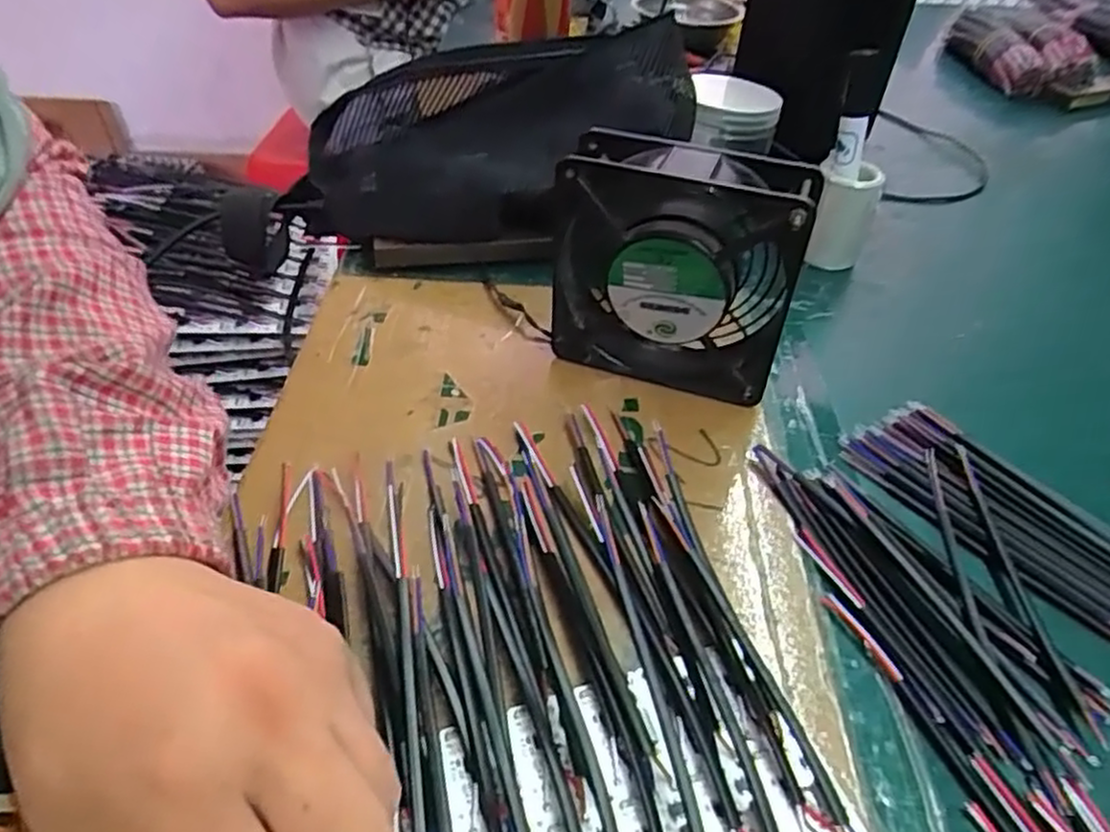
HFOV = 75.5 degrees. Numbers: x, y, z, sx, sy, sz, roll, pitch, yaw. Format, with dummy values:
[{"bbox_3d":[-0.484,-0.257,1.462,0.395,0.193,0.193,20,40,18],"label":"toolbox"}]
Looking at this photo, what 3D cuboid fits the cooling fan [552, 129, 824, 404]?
[{"bbox_3d":[0.062,-0.074,0.373,0.119,0.122,0.046,19,47,18],"label":"cooling fan"}]

